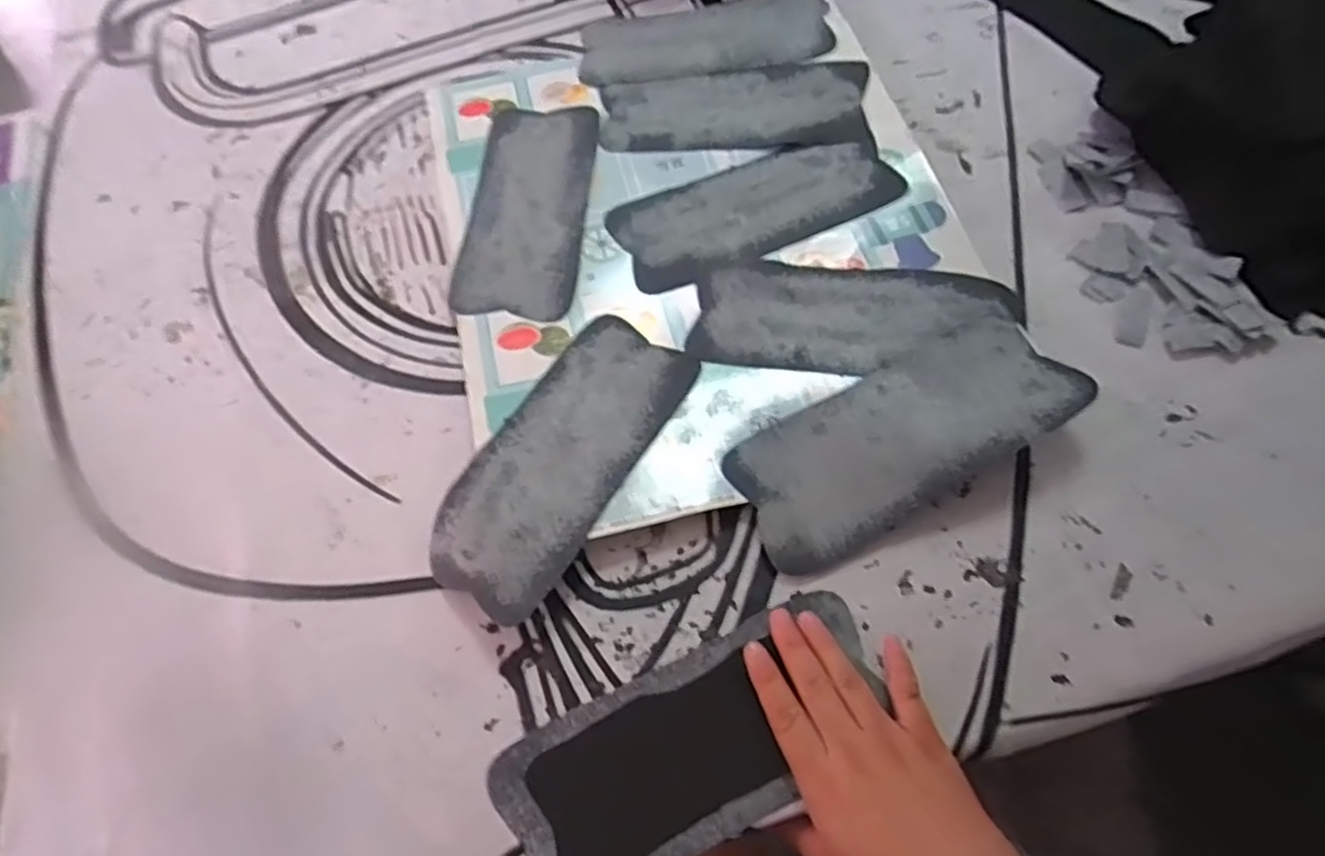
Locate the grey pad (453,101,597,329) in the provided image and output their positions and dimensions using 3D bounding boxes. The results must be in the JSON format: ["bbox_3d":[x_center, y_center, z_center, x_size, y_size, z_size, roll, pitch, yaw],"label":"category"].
[{"bbox_3d":[-0.109,-0.187,0.604,0.094,0.017,0.226,1,63,4],"label":"grey pad"}]

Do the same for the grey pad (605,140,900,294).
[{"bbox_3d":[0.074,-0.181,0.598,0.226,0.012,0.092,-22,63,-7],"label":"grey pad"}]

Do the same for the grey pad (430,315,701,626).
[{"bbox_3d":[-0.066,0.015,0.493,0.094,0.023,0.221,27,67,16],"label":"grey pad"}]

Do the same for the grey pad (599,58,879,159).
[{"bbox_3d":[0.064,-0.285,0.652,0.231,0.011,0.102,0,63,4],"label":"grey pad"}]

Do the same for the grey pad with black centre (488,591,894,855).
[{"bbox_3d":[0.021,0.184,0.425,0.226,0.009,0.097,-25,64,-9],"label":"grey pad with black centre"}]

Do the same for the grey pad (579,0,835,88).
[{"bbox_3d":[0.040,-0.379,0.706,0.235,0.011,0.111,-7,62,0],"label":"grey pad"}]

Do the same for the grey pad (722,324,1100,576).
[{"bbox_3d":[0.158,0.004,0.484,0.226,0.018,0.095,-28,59,-3],"label":"grey pad"}]

